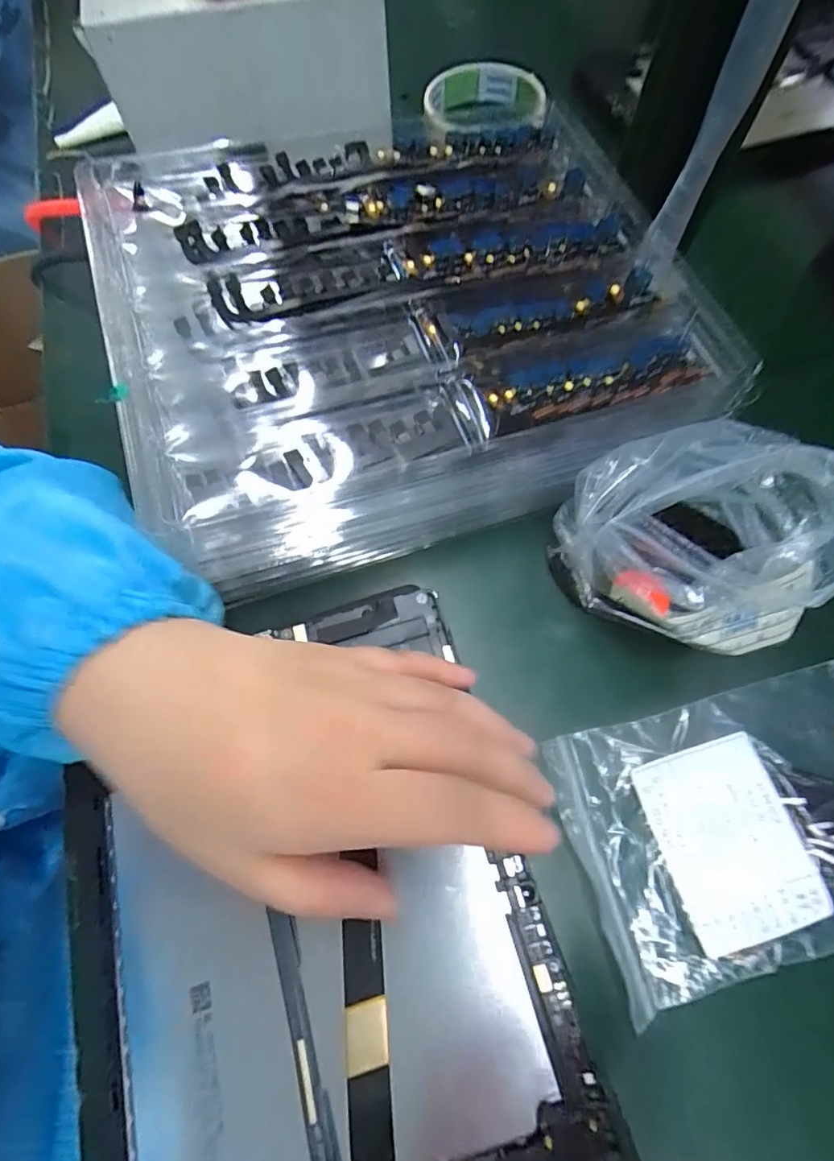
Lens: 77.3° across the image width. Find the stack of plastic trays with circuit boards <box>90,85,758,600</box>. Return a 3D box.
[{"bbox_3d":[-0.008,-0.130,0.264,0.270,0.052,0.223,-18,69,-7],"label":"stack of plastic trays with circuit boards"}]

